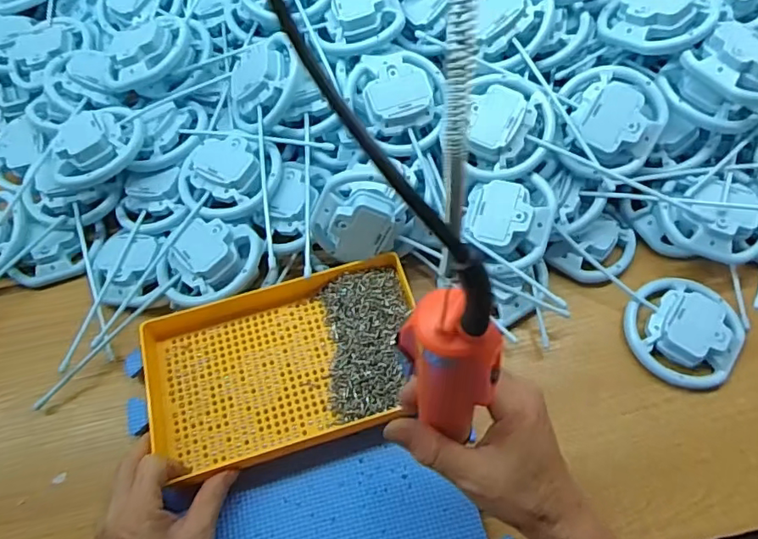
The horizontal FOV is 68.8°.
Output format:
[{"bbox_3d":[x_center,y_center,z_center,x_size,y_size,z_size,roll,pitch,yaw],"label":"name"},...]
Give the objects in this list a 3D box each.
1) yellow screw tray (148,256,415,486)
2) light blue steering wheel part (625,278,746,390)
[{"bbox_3d":[-0.081,0.081,0.492,0.240,0.030,0.152,-17,62,-7],"label":"yellow screw tray"},{"bbox_3d":[0.279,0.054,0.503,0.097,0.030,0.097,-1,61,2],"label":"light blue steering wheel part"}]

